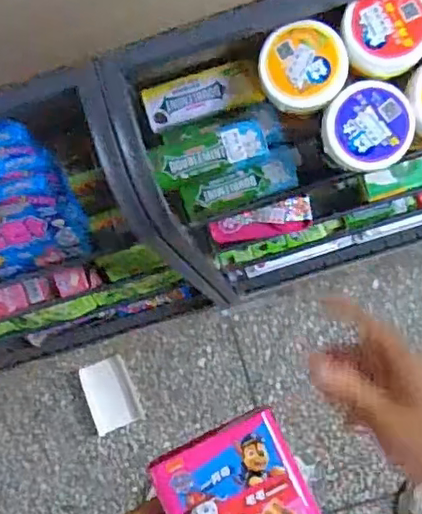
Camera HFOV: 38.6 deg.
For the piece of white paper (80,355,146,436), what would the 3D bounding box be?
[{"bbox_3d":[-0.187,0.256,1.125,0.090,0.019,0.127,-22,83,4],"label":"piece of white paper"}]

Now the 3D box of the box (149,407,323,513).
[{"bbox_3d":[0.020,0.148,0.345,0.078,0.019,0.102,-27,85,3],"label":"box"}]

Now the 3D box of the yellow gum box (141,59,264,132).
[{"bbox_3d":[-0.005,-0.111,0.416,0.080,0.010,0.031,-16,102,2],"label":"yellow gum box"}]

